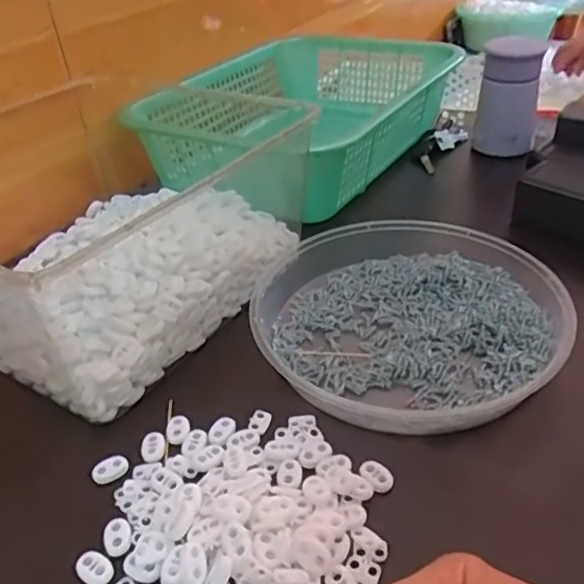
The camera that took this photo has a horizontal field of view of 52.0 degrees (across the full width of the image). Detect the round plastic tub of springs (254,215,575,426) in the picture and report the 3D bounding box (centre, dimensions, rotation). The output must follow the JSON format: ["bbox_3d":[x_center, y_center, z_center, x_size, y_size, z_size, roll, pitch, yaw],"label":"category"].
[{"bbox_3d":[0.087,0.016,0.464,0.226,0.033,0.228,-3,36,-1],"label":"round plastic tub of springs"}]

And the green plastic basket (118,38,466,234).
[{"bbox_3d":[0.005,-0.233,0.737,0.314,0.111,0.389,20,42,30],"label":"green plastic basket"}]

